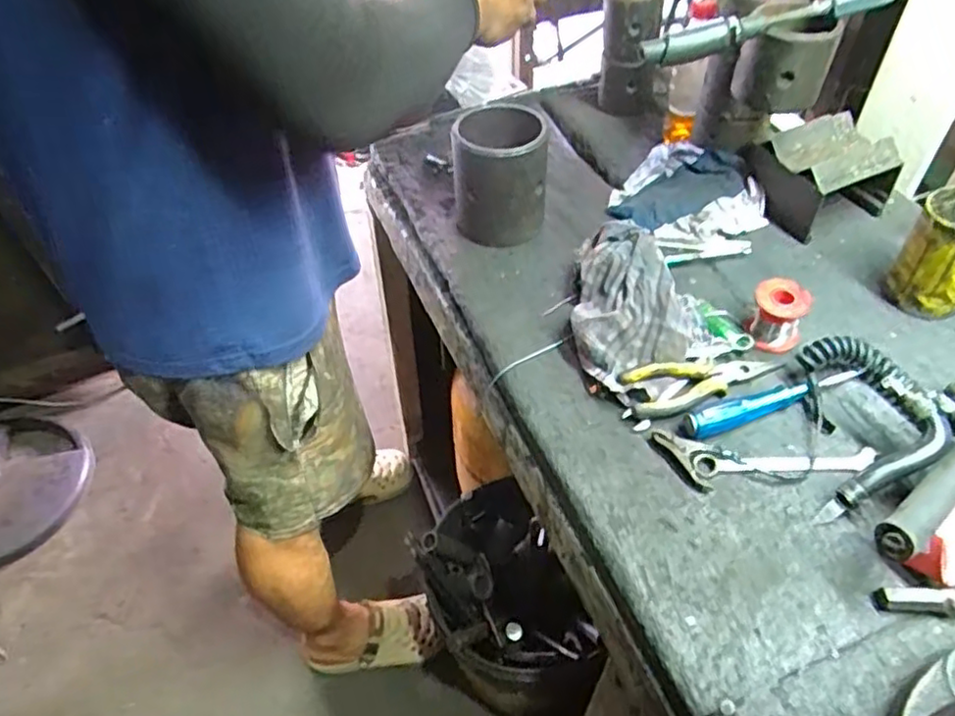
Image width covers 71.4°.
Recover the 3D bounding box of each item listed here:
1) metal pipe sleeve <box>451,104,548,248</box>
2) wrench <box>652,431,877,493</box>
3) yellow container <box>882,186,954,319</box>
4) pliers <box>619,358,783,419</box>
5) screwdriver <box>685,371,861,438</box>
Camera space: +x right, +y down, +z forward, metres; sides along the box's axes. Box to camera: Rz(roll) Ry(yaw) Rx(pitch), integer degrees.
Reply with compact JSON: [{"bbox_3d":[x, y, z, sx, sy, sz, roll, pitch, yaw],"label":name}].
[{"bbox_3d":[0.027,-0.214,0.796,0.108,0.127,0.110,-4,49,-1],"label":"metal pipe sleeve"},{"bbox_3d":[0.255,0.091,0.580,0.188,0.009,0.053,1,49,4],"label":"wrench"},{"bbox_3d":[0.472,-0.104,0.670,0.077,0.110,0.074,25,55,23],"label":"yellow container"},{"bbox_3d":[0.215,0.016,0.633,0.151,0.022,0.045,-17,50,-11],"label":"pliers"},{"bbox_3d":[0.278,0.036,0.623,0.181,0.022,0.022,-17,50,-12],"label":"screwdriver"}]

